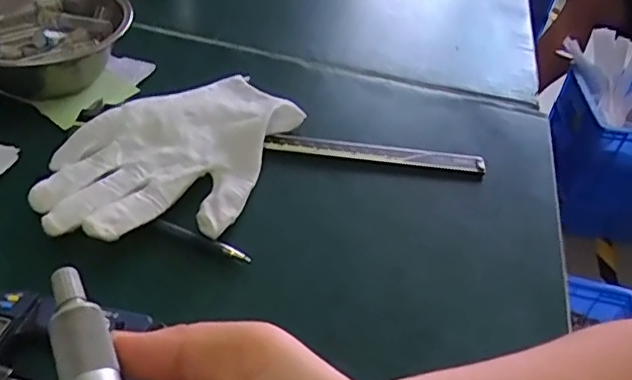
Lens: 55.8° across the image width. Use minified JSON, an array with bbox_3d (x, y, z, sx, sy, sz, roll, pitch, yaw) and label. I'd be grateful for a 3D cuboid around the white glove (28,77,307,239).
[{"bbox_3d":[-0.089,-0.029,0.378,0.113,0.015,0.172,19,42,11],"label":"white glove"}]

